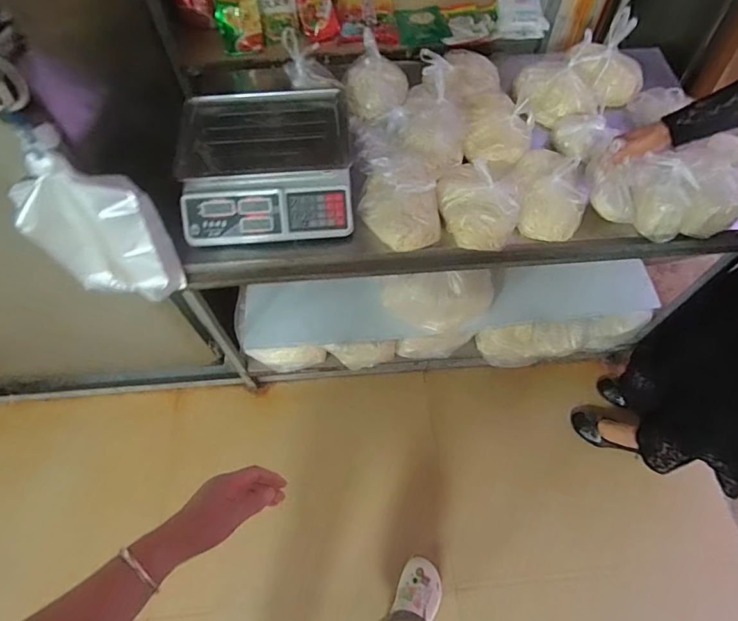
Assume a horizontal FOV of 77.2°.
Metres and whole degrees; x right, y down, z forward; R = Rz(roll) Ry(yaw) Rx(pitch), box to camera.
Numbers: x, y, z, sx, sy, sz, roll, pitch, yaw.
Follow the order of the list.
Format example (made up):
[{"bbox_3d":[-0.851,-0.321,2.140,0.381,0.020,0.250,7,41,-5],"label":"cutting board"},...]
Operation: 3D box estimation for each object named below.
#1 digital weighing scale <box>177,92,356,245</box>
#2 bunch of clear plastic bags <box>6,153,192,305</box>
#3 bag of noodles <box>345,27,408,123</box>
[{"bbox_3d":[-0.208,-0.293,0.938,0.332,0.122,0.293,-5,59,-2],"label":"digital weighing scale"},{"bbox_3d":[-0.465,-0.152,0.806,0.199,0.282,0.132,6,60,5],"label":"bunch of clear plastic bags"},{"bbox_3d":[0.014,-0.527,1.039,0.141,0.130,0.125,3,59,3],"label":"bag of noodles"}]

